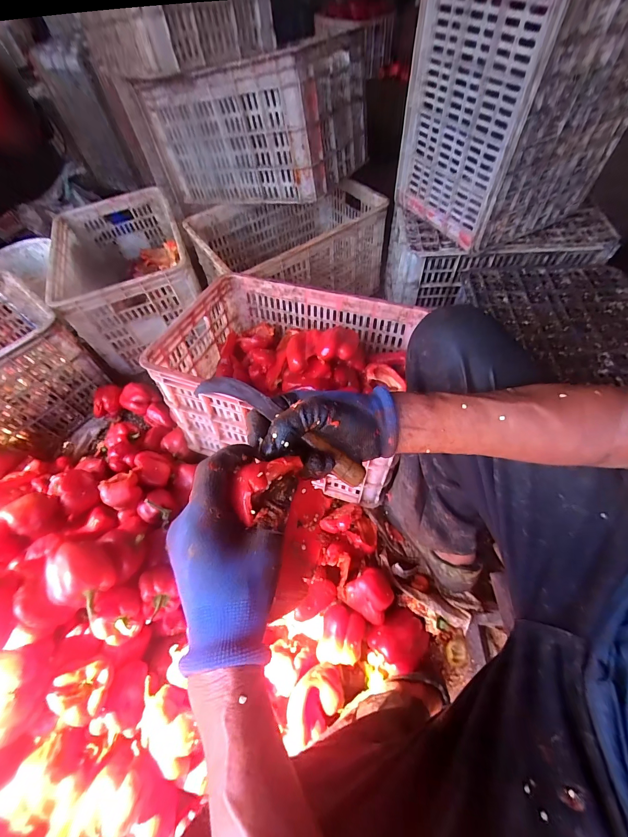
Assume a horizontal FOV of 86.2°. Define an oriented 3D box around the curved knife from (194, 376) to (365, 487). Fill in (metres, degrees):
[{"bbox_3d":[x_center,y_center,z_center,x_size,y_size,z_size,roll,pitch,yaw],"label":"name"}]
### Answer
[{"bbox_3d":[-0.026,0.012,0.322,0.176,0.015,0.035,35,64,-4],"label":"curved knife"}]

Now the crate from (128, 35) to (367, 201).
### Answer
[{"bbox_3d":[-0.154,-0.818,0.929,0.542,0.285,0.325,21,62,17],"label":"crate"}]

